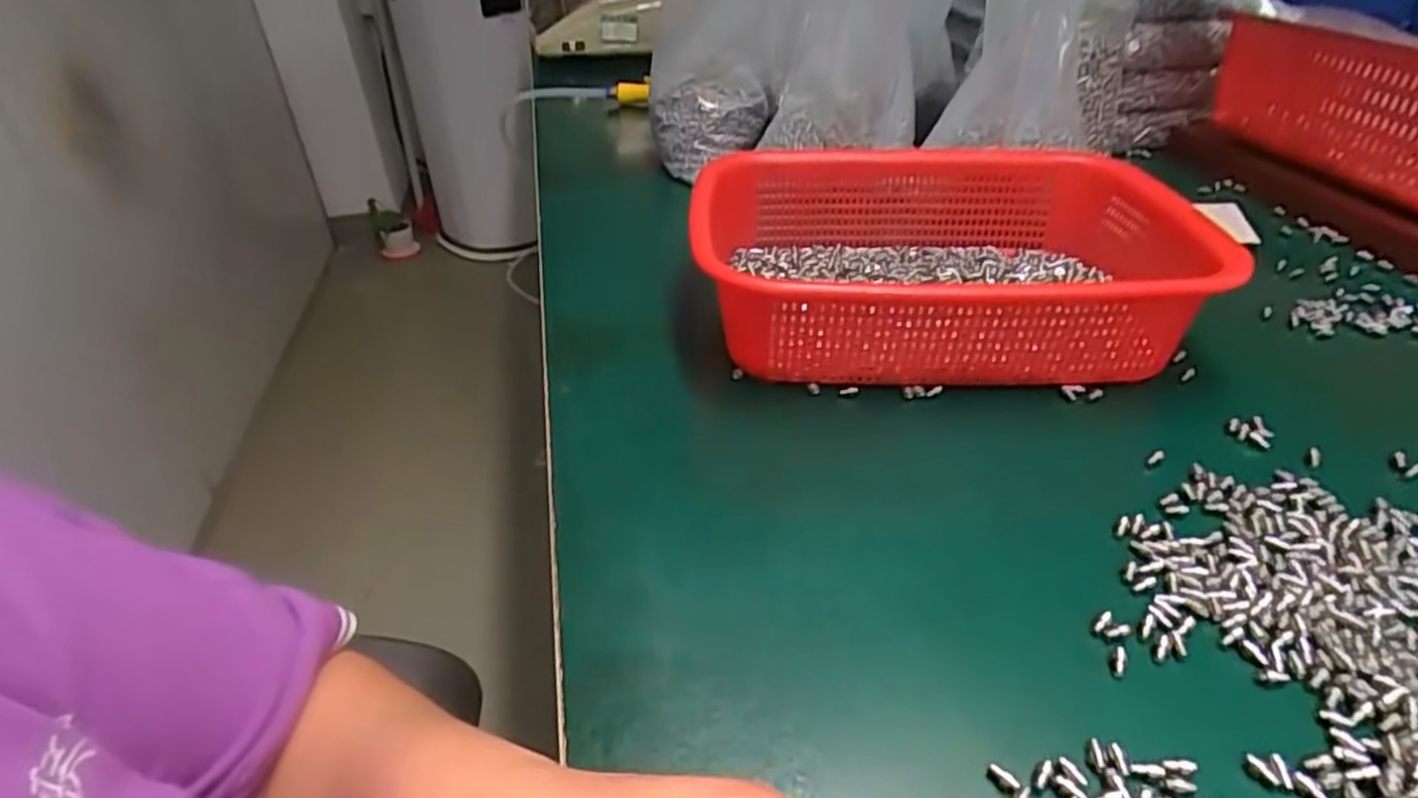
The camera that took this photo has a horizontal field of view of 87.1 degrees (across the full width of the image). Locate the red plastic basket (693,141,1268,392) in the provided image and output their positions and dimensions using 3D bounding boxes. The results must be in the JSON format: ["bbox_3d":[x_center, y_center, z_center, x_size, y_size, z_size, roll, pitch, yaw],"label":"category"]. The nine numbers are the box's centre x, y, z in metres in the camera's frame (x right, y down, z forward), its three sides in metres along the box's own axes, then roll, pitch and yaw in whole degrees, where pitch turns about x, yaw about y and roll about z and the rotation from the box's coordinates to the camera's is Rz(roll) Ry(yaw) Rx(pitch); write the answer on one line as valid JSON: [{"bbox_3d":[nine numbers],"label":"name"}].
[{"bbox_3d":[0.140,-0.084,0.463,0.265,0.076,0.214,-1,36,2],"label":"red plastic basket"}]

